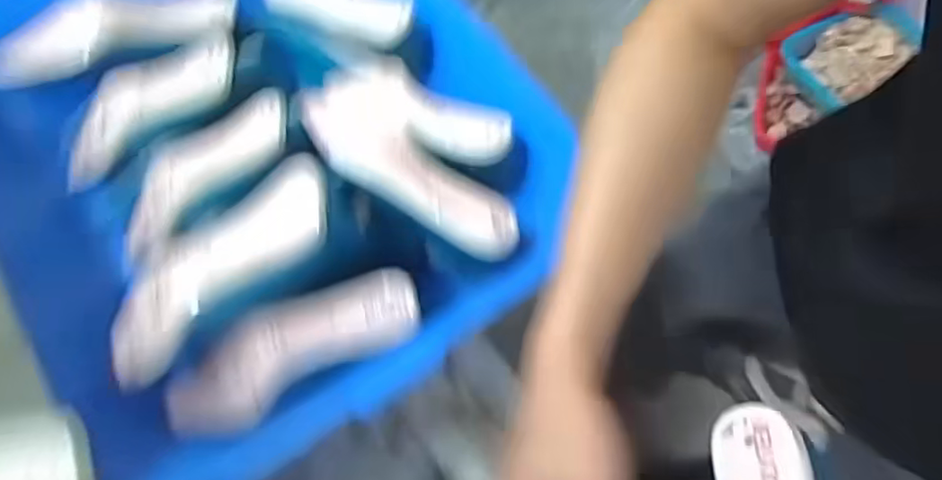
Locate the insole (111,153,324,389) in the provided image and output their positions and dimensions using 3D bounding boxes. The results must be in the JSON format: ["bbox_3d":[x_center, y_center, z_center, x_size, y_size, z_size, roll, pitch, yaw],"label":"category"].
[{"bbox_3d":[-0.216,0.020,0.499,0.230,0.023,0.078,-41,72,-2],"label":"insole"}]

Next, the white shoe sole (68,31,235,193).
[{"bbox_3d":[-0.357,-0.136,0.622,0.252,0.032,0.065,-33,69,8],"label":"white shoe sole"}]

